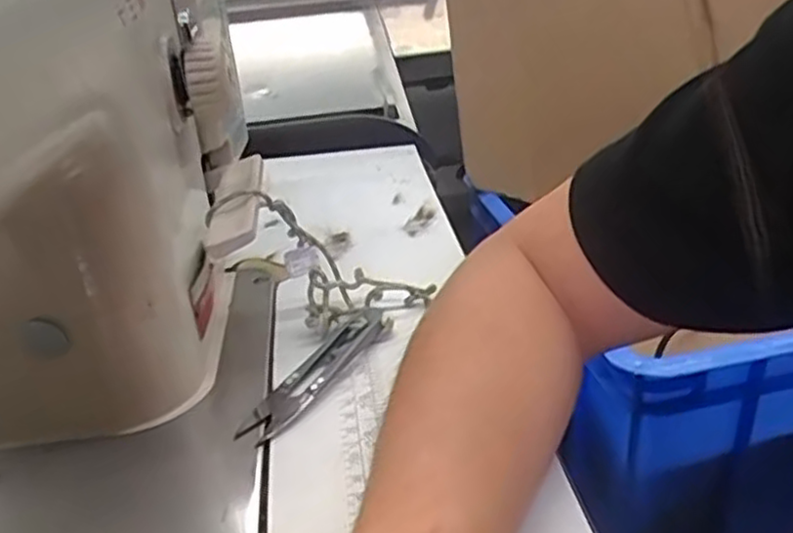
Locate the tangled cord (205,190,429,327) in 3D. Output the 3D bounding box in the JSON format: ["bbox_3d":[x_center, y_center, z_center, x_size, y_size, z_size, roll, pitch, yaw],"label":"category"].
[{"bbox_3d":[-0.042,-0.001,0.398,0.125,0.045,0.047,36,22,-18],"label":"tangled cord"}]

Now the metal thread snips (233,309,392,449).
[{"bbox_3d":[-0.037,0.050,0.361,0.022,0.011,0.103,14,33,29],"label":"metal thread snips"}]

